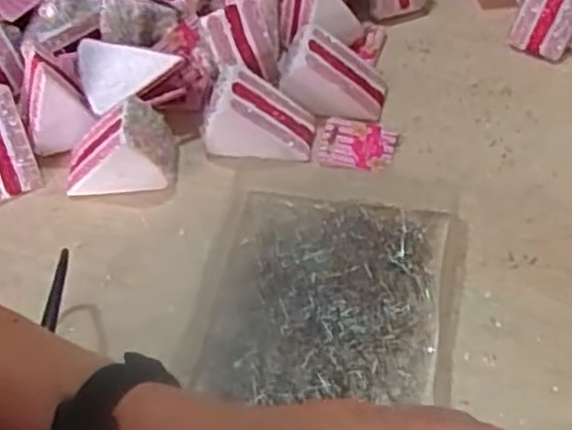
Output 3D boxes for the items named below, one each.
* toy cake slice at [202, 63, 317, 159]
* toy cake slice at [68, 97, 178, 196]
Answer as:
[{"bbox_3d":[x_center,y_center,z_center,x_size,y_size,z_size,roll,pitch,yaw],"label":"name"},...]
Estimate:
[{"bbox_3d":[-0.021,-0.084,0.621,0.088,0.056,0.057,7,55,11],"label":"toy cake slice"},{"bbox_3d":[-0.140,-0.057,0.617,0.093,0.061,0.056,-3,54,4],"label":"toy cake slice"}]

